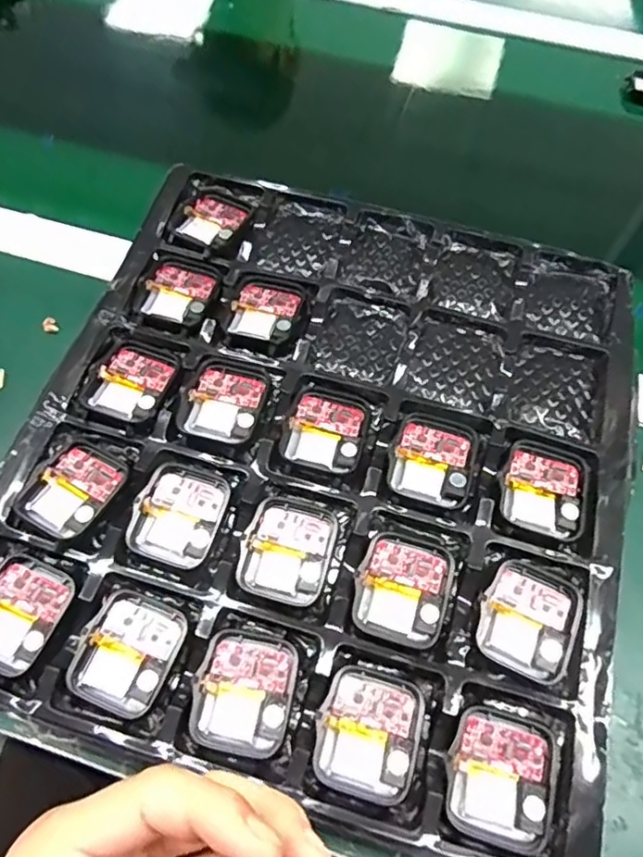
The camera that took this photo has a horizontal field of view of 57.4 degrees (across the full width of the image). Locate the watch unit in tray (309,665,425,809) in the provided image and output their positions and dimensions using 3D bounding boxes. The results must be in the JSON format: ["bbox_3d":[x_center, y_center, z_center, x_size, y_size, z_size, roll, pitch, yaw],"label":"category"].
[{"bbox_3d":[0.018,0.115,0.222,0.037,0.006,0.043,16,63,6],"label":"watch unit in tray"}]

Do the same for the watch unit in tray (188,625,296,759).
[{"bbox_3d":[-0.030,0.102,0.229,0.036,0.007,0.043,12,63,4],"label":"watch unit in tray"}]

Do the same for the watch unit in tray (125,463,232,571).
[{"bbox_3d":[-0.061,0.038,0.258,0.037,0.010,0.042,17,63,7],"label":"watch unit in tray"}]

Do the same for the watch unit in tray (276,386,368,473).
[{"bbox_3d":[0.002,-0.001,0.274,0.036,0.004,0.040,15,63,6],"label":"watch unit in tray"}]

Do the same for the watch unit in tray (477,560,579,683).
[{"bbox_3d":[0.084,0.076,0.238,0.036,0.004,0.043,24,64,10],"label":"watch unit in tray"}]

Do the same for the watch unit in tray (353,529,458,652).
[{"bbox_3d":[0.034,0.067,0.244,0.037,0.011,0.042,21,64,9],"label":"watch unit in tray"}]

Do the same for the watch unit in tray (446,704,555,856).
[{"bbox_3d":[0.065,0.128,0.216,0.035,0.007,0.042,15,63,6],"label":"watch unit in tray"}]

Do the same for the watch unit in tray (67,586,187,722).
[{"bbox_3d":[-0.076,0.089,0.234,0.036,0.009,0.043,21,64,9],"label":"watch unit in tray"}]

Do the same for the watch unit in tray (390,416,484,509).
[{"bbox_3d":[0.051,0.014,0.266,0.037,0.004,0.041,17,63,7],"label":"watch unit in tray"}]

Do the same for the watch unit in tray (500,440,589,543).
[{"bbox_3d":[0.099,0.027,0.261,0.036,0.007,0.042,17,63,7],"label":"watch unit in tray"}]

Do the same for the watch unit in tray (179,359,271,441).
[{"bbox_3d":[-0.045,-0.015,0.278,0.036,0.004,0.041,13,63,5],"label":"watch unit in tray"}]

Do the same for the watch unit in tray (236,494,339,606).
[{"bbox_3d":[-0.014,0.051,0.251,0.037,0.008,0.043,14,63,5],"label":"watch unit in tray"}]

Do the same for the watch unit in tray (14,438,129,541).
[{"bbox_3d":[-0.109,0.027,0.260,0.037,0.008,0.043,27,65,12],"label":"watch unit in tray"}]

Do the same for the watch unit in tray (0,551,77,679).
[{"bbox_3d":[-0.124,0.076,0.239,0.036,0.007,0.043,22,64,9],"label":"watch unit in tray"}]

